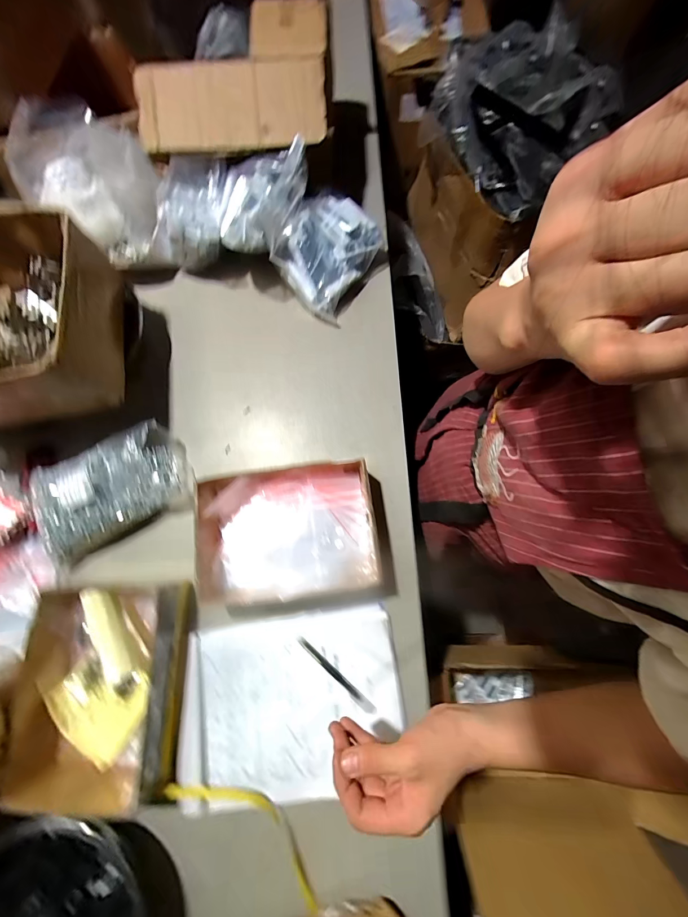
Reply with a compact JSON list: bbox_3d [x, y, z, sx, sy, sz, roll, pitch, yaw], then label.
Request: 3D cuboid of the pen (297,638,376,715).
[{"bbox_3d":[-0.013,0.308,0.465,0.141,0.011,0.012,39,81,9],"label":"pen"}]

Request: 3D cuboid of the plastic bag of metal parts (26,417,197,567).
[{"bbox_3d":[-0.361,0.043,0.502,0.212,0.082,0.144,-24,78,-4],"label":"plastic bag of metal parts"}]

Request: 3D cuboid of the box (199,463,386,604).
[{"bbox_3d":[-0.080,0.109,0.488,0.251,0.062,0.184,-8,77,-1],"label":"box"}]

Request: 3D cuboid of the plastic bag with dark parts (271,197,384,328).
[{"bbox_3d":[-0.031,-0.372,0.597,0.145,0.098,0.194,29,80,7],"label":"plastic bag with dark parts"}]

